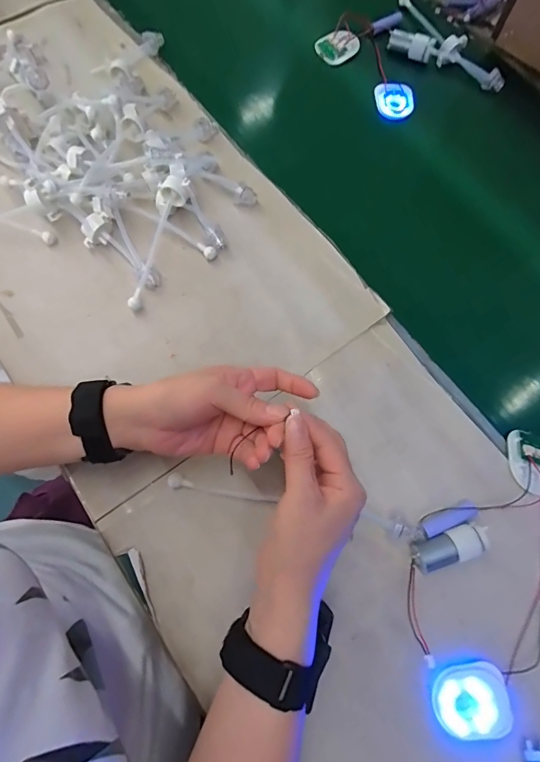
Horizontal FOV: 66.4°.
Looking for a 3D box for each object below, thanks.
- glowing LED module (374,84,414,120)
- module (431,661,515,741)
[{"bbox_3d":[0.162,-0.366,0.540,0.050,0.013,0.050,4,71,-1],"label":"glowing LED module"},{"bbox_3d":[0.155,0.246,0.316,0.058,0.007,0.048,-5,72,-4],"label":"module"}]

